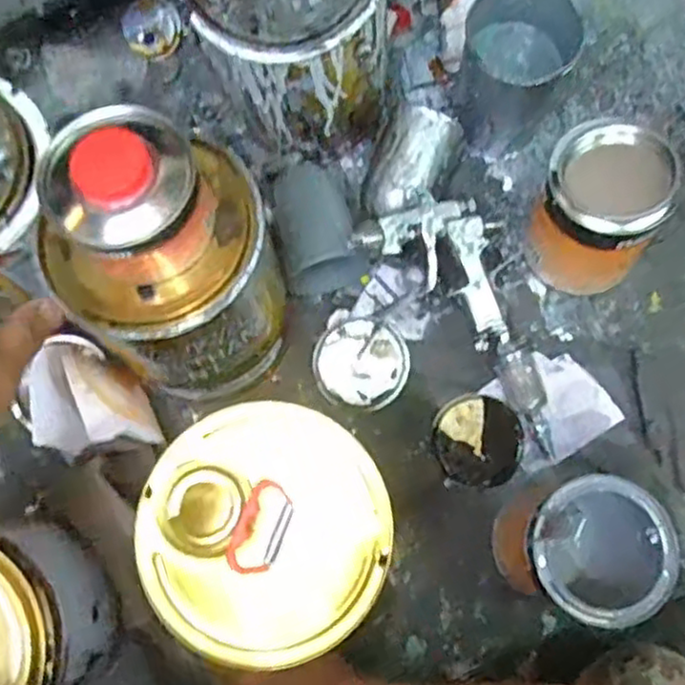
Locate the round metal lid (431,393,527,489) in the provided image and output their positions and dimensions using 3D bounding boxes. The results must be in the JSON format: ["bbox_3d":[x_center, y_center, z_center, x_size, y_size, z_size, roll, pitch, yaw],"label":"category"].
[{"bbox_3d":[0.129,0.093,0.666,0.082,0.016,0.085,0,77,1],"label":"round metal lid"}]

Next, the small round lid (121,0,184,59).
[{"bbox_3d":[-0.204,-0.340,0.760,0.062,0.004,0.061,0,105,0],"label":"small round lid"}]

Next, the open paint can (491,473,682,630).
[{"bbox_3d":[0.197,0.168,0.589,0.108,0.129,0.106,0,77,1],"label":"open paint can"}]

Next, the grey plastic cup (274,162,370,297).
[{"bbox_3d":[-0.030,-0.114,0.686,0.073,0.062,0.136,-23,65,2],"label":"grey plastic cup"}]

